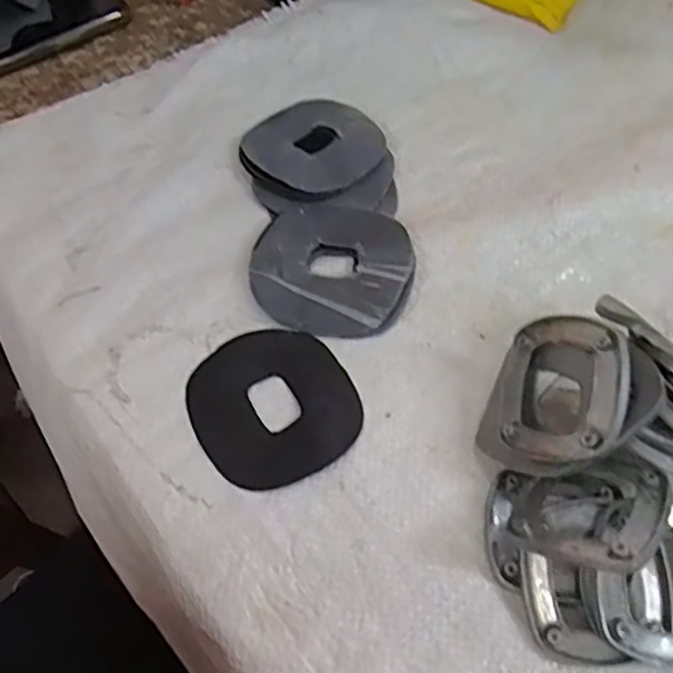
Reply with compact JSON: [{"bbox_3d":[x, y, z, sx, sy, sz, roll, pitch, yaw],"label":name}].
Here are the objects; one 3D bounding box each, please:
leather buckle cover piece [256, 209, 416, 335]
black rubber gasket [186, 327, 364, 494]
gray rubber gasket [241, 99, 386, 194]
[{"bbox_3d":[-0.002,-0.041,0.361,0.082,0.015,0.082,-1,58,1],"label":"leather buckle cover piece"},{"bbox_3d":[-0.030,0.031,0.322,0.075,0.004,0.080,-27,61,-15],"label":"black rubber gasket"},{"bbox_3d":[-0.011,-0.118,0.410,0.074,0.009,0.077,35,65,21],"label":"gray rubber gasket"}]

